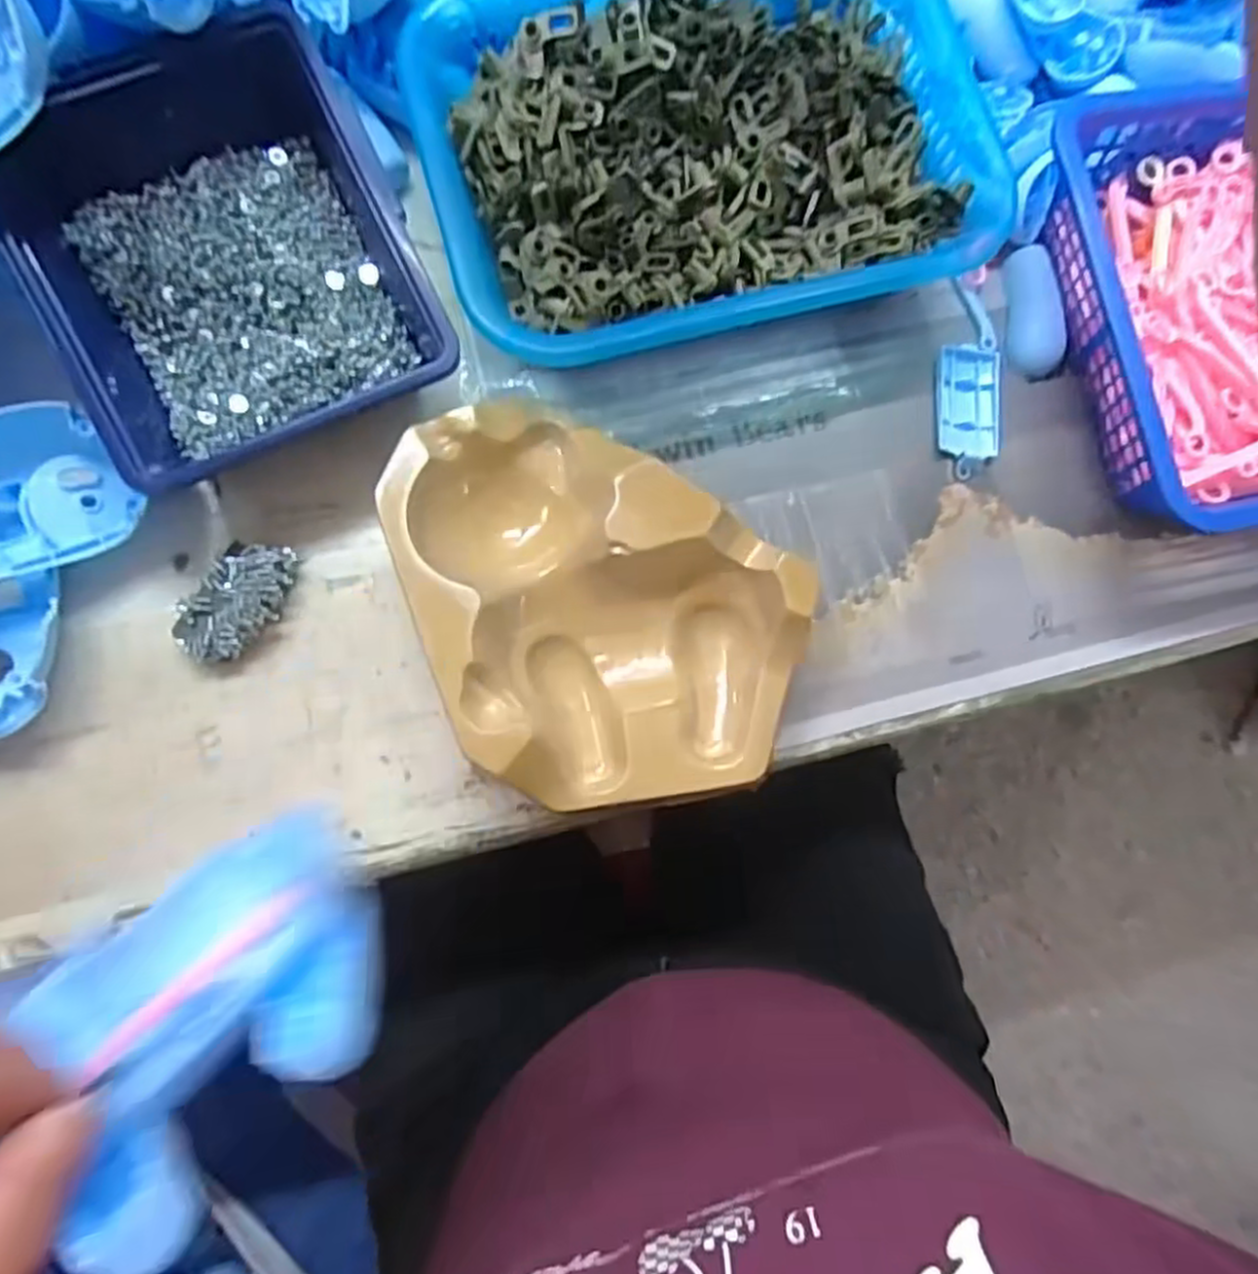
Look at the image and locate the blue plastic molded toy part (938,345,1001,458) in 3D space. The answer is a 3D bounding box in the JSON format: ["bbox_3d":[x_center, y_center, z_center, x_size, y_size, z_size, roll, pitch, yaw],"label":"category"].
[{"bbox_3d":[0.175,-0.120,0.383,0.033,0.010,0.062,7,81,-4],"label":"blue plastic molded toy part"}]

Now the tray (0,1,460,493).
[{"bbox_3d":[-0.174,-0.166,0.327,0.139,0.055,0.173,-26,85,-8],"label":"tray"}]

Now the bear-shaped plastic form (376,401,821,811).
[{"bbox_3d":[-0.021,-0.007,0.331,0.198,0.052,0.146,38,80,1],"label":"bear-shaped plastic form"}]

